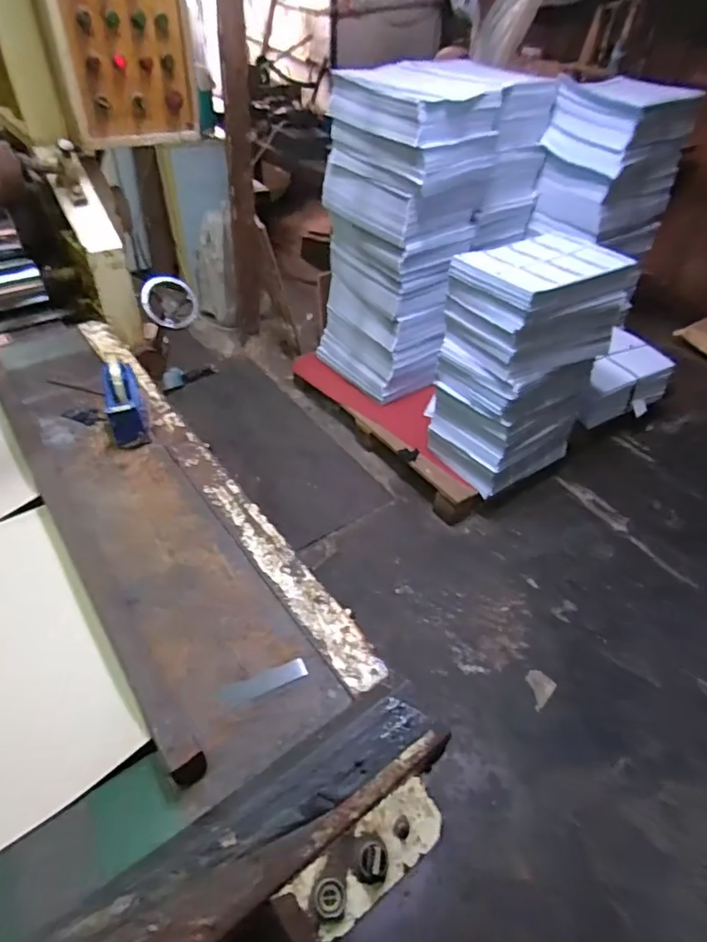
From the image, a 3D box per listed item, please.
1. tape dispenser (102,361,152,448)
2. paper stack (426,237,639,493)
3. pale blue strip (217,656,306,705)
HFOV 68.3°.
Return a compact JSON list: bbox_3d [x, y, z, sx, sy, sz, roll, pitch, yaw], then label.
[{"bbox_3d":[-0.422,-0.127,0.958,0.069,0.109,0.153,-11,46,-16],"label":"tape dispenser"},{"bbox_3d":[0.585,-0.365,1.793,0.498,0.701,0.374,-23,50,-26],"label":"paper stack"},{"bbox_3d":[-0.110,0.262,0.647,0.105,0.004,0.025,-16,55,-19],"label":"pale blue strip"}]

